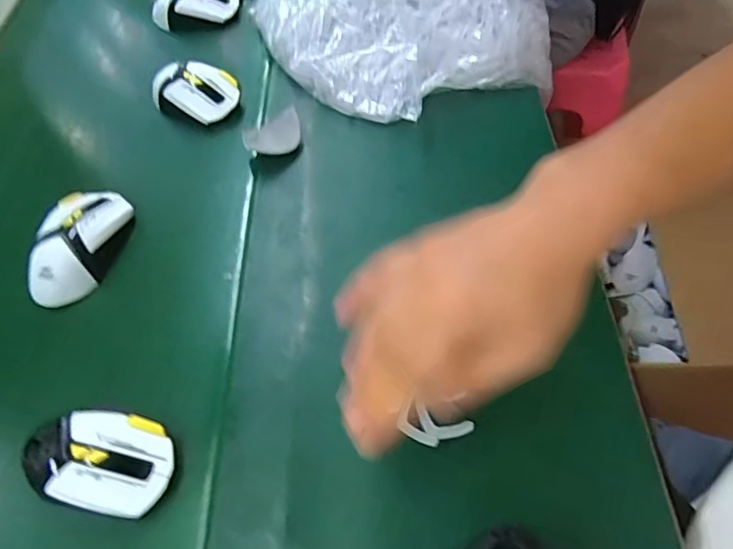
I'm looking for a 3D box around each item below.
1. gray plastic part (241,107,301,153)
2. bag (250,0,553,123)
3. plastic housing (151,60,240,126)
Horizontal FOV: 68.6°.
[{"bbox_3d":[-0.097,-0.145,0.565,0.061,0.008,0.040,-23,88,2],"label":"gray plastic part"},{"bbox_3d":[0.049,-0.309,0.635,0.315,0.075,0.300,-22,57,-9],"label":"bag"},{"bbox_3d":[-0.195,-0.205,0.604,0.099,0.032,0.061,15,59,15],"label":"plastic housing"}]

